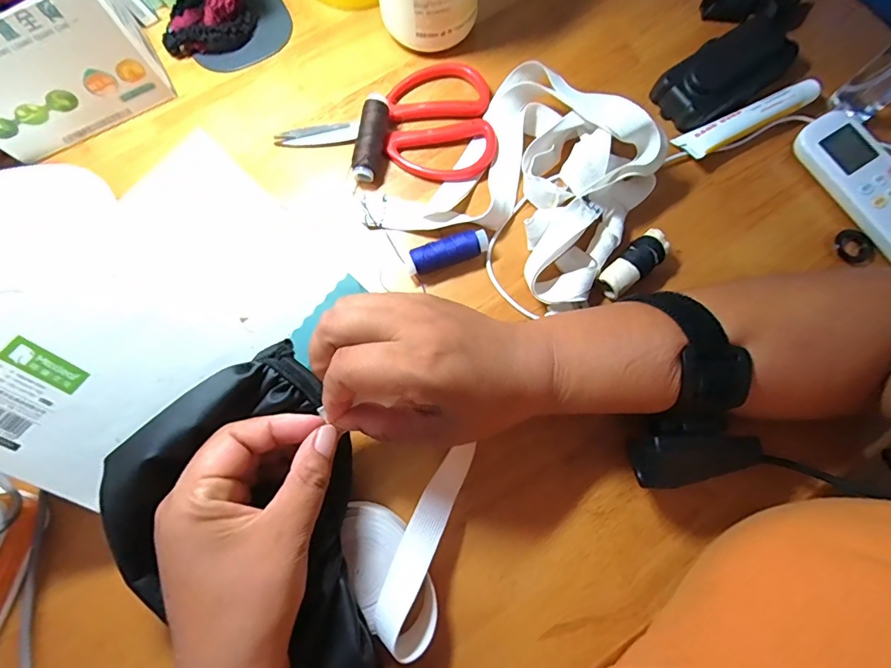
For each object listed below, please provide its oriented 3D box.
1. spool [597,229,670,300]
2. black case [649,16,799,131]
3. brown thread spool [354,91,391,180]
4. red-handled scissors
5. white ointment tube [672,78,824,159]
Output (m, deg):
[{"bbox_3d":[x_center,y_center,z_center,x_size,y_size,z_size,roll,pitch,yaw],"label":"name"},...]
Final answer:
[{"bbox_3d":[0.131,-0.049,0.319,0.053,0.016,0.022,-37,81,-8],"label":"spool"},{"bbox_3d":[0.213,-0.201,0.351,0.106,0.020,0.050,-34,80,-8],"label":"black case"},{"bbox_3d":[-0.053,-0.143,0.333,0.021,0.019,0.060,9,91,1],"label":"brown thread spool"},{"bbox_3d":[-0.037,-0.170,0.348,0.157,0.010,0.091,13,78,2],"label":"red-handled scissors"},{"bbox_3d":[0.230,-0.166,0.350,0.107,0.025,0.025,-27,80,-6],"label":"white ointment tube"}]

